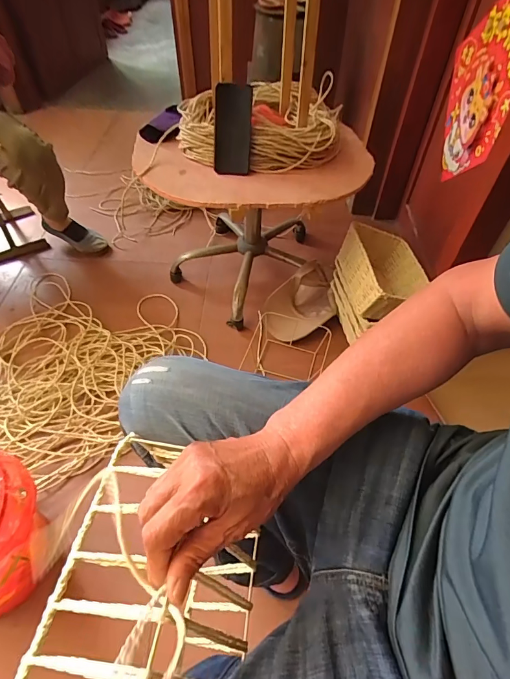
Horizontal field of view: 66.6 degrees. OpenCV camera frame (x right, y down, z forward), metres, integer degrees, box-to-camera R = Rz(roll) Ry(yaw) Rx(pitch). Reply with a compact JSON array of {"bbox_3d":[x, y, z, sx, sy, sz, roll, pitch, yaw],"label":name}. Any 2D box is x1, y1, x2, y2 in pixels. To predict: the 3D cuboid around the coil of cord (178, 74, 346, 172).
[{"bbox_3d":[0.014,-0.510,0.885,0.364,0.102,0.294,1,52,-1],"label":"coil of cord"}]

